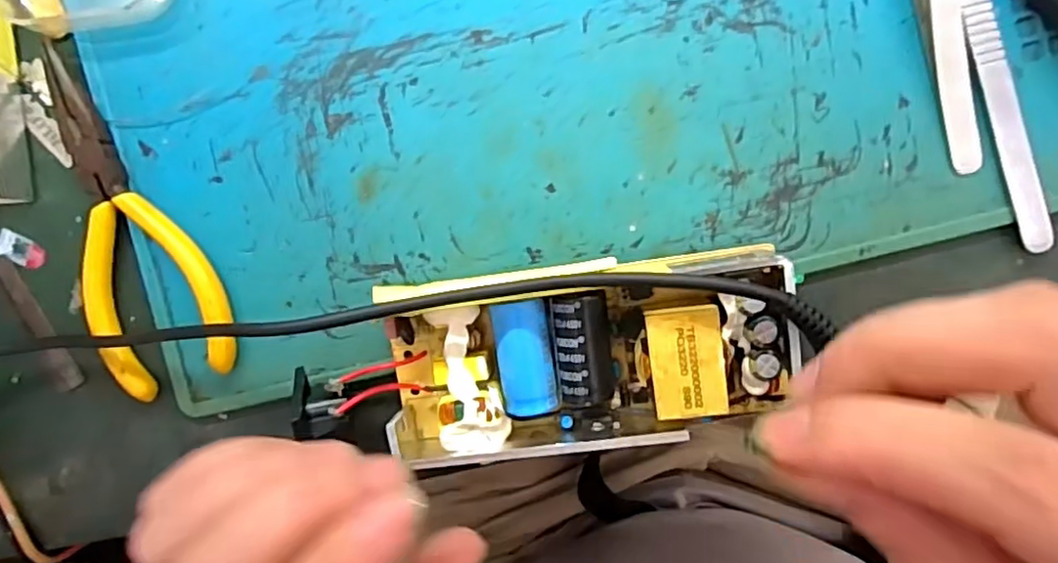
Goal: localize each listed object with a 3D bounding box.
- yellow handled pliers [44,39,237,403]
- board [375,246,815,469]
[{"bbox_3d":[-0.149,-0.021,0.232,0.050,0.011,0.126,-23,92,8],"label":"yellow handled pliers"},{"bbox_3d":[0.017,0.026,0.208,0.130,0.032,0.061,-7,94,7],"label":"board"}]

